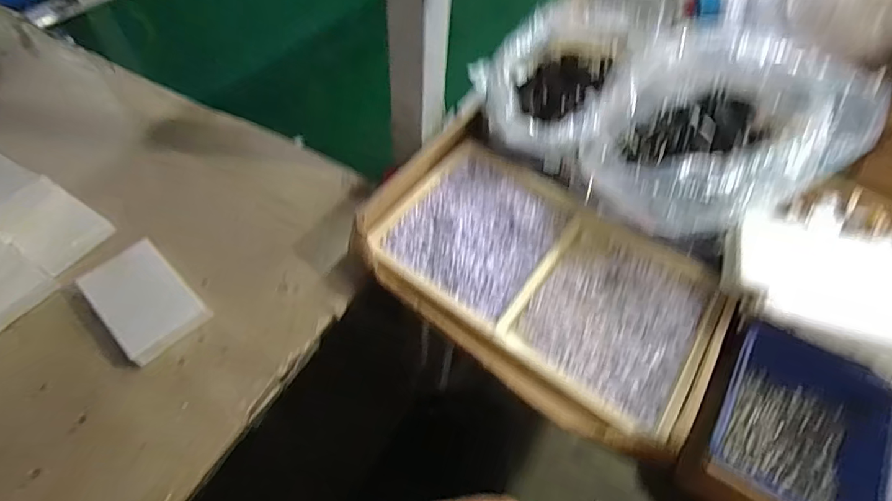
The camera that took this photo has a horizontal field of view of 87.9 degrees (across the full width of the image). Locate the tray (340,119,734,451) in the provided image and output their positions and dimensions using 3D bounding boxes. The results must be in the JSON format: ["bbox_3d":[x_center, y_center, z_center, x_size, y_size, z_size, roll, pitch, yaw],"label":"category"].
[{"bbox_3d":[0.091,0.018,0.460,0.340,0.050,0.231,32,60,17],"label":"tray"}]

